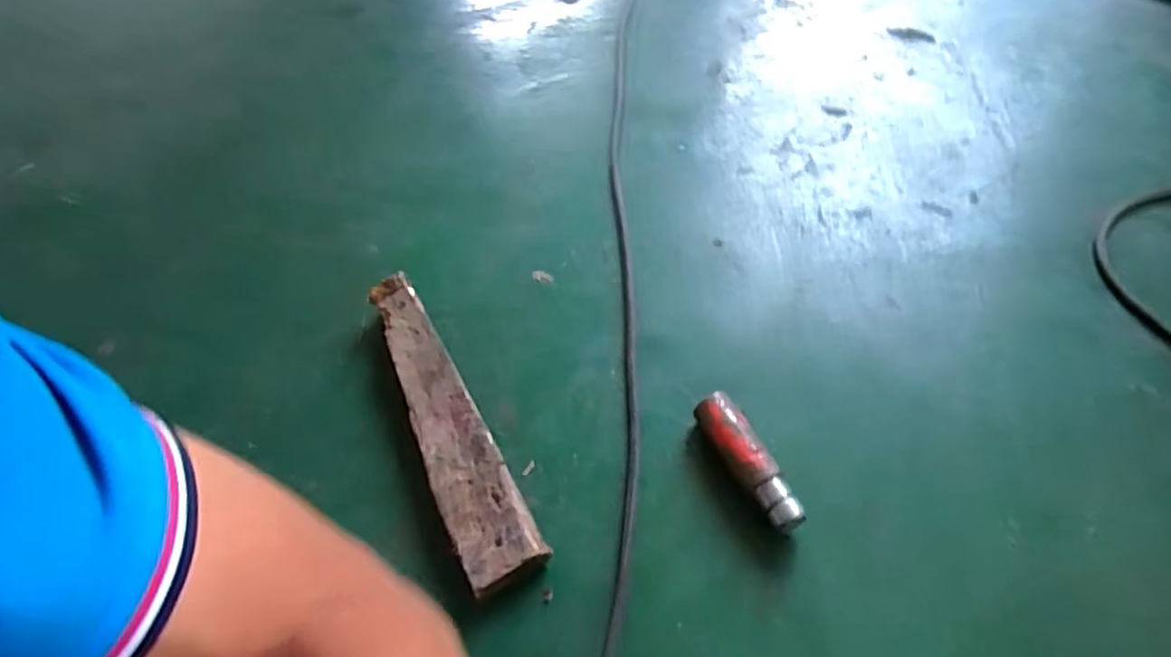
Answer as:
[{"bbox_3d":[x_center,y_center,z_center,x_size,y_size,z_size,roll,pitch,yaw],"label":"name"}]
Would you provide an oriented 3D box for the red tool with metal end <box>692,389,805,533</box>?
[{"bbox_3d":[0.155,0.128,0.599,0.038,0.042,0.145,-23,54,-12],"label":"red tool with metal end"}]

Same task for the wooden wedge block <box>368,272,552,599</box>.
[{"bbox_3d":[-0.150,0.093,0.655,0.071,0.049,0.366,-26,55,-14],"label":"wooden wedge block"}]

